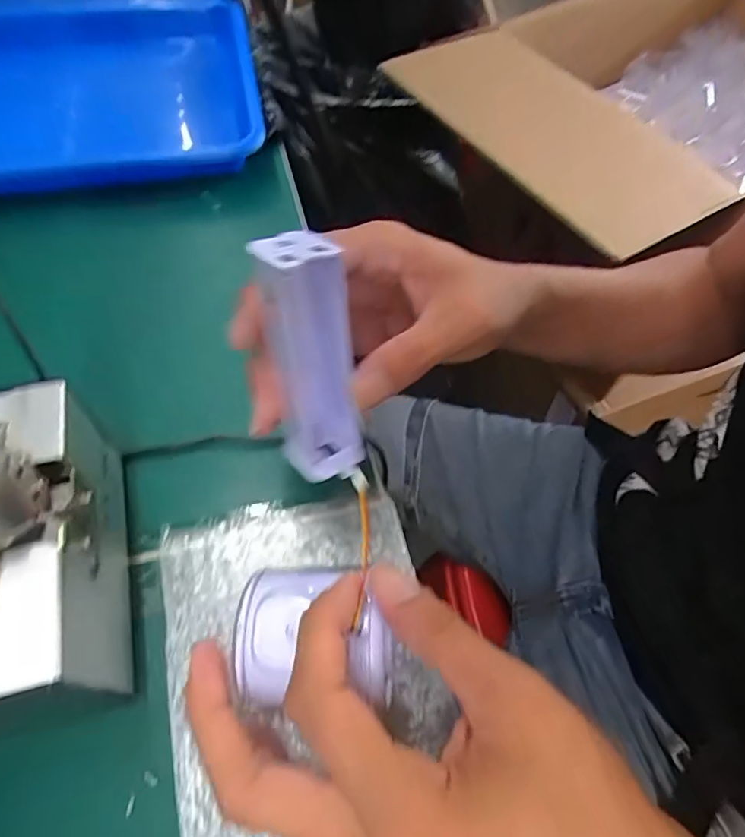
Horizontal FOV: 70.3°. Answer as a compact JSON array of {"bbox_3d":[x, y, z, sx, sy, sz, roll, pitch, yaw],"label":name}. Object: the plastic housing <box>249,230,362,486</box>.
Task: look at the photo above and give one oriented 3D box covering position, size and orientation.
[{"bbox_3d":[-0.024,-0.024,0.222,0.035,0.101,0.034,-12,37,-9],"label":"plastic housing"}]

